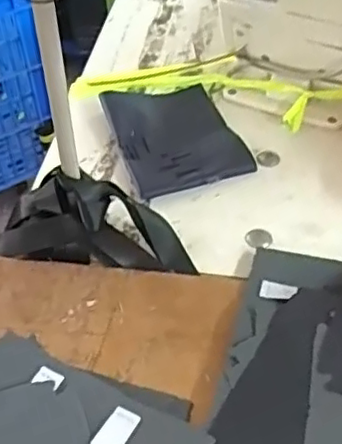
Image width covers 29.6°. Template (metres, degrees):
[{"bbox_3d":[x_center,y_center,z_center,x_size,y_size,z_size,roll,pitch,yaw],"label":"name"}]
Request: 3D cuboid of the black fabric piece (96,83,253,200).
[{"bbox_3d":[0.003,-0.099,0.718,0.125,0.018,0.166,-16,49,-12],"label":"black fabric piece"}]

